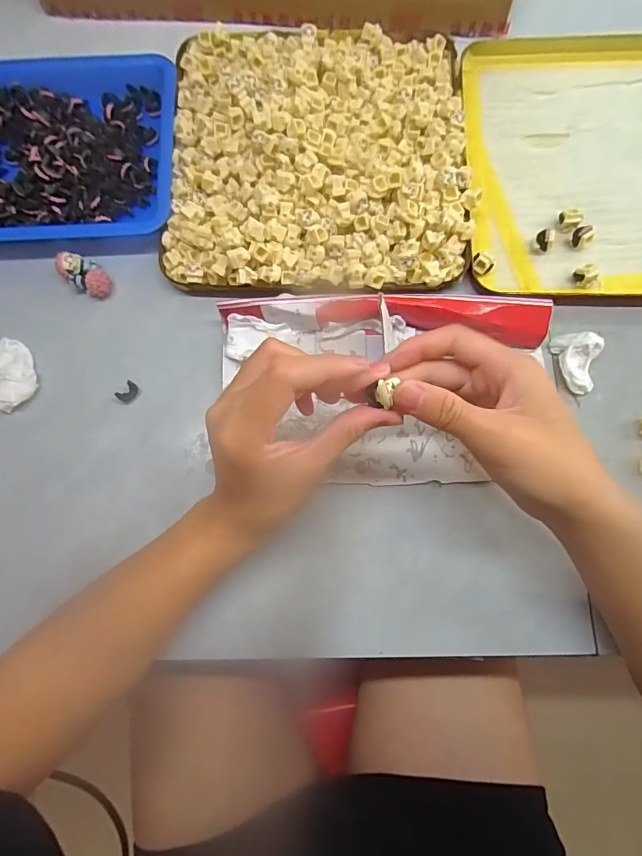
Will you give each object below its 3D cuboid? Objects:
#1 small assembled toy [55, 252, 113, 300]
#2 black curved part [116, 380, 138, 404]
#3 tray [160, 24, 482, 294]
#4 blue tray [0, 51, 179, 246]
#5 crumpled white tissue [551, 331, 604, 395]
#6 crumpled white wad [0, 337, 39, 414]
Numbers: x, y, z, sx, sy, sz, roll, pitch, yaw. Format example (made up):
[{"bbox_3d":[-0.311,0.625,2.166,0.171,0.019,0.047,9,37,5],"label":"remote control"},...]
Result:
[{"bbox_3d":[-0.183,-0.118,0.329,0.039,0.020,0.024,40,83,8],"label":"small assembled toy"},{"bbox_3d":[-0.143,-0.026,0.313,0.010,0.006,0.015,42,83,8],"label":"black curved part"},{"bbox_3d":[-0.002,-0.222,0.337,0.231,0.034,0.236,0,79,1],"label":"tray"},{"bbox_3d":[-0.225,-0.228,0.346,0.210,0.025,0.165,-4,79,0],"label":"blue tray"},{"bbox_3d":[0.185,-0.048,0.305,0.025,0.023,0.043,-3,79,1],"label":"crumpled white tissue"},{"bbox_3d":[-0.232,-0.039,0.314,0.034,0.015,0.050,-25,80,-4],"label":"crumpled white wad"}]

